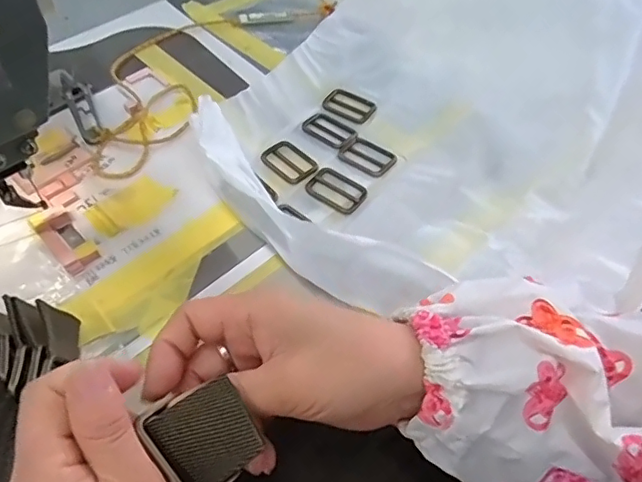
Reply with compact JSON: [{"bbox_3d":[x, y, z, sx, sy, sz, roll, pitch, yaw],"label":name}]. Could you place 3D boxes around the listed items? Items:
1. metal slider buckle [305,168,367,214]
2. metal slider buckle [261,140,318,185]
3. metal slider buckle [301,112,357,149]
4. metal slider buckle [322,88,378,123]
[{"bbox_3d":[0.012,-0.039,0.422,0.045,0.004,0.031,32,60,21],"label":"metal slider buckle"},{"bbox_3d":[-0.025,-0.063,0.440,0.031,0.004,0.044,-36,61,-24],"label":"metal slider buckle"},{"bbox_3d":[0.008,-0.094,0.467,0.042,0.007,0.028,32,59,21],"label":"metal slider buckle"},{"bbox_3d":[0.024,-0.119,0.485,0.044,0.004,0.030,30,59,20],"label":"metal slider buckle"}]

